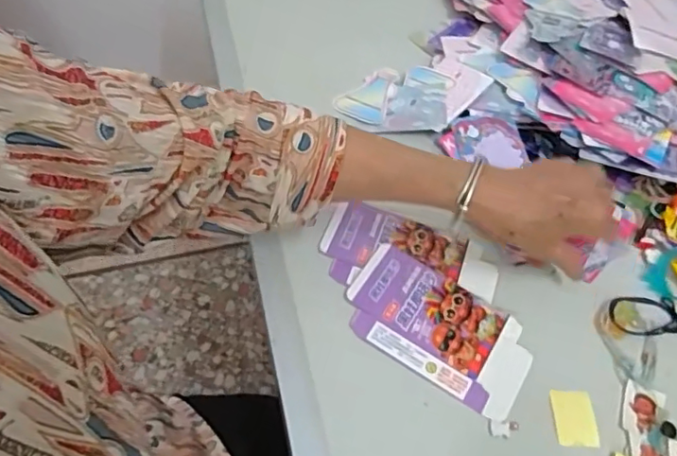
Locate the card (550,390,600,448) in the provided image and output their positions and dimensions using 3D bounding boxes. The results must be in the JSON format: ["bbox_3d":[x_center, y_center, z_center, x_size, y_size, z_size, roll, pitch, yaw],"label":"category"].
[{"bbox_3d":[0.174,0.140,0.412,0.029,0.004,0.040,3,56,-1],"label":"card"}]

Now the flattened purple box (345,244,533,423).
[{"bbox_3d":[0.078,0.078,0.444,0.148,0.009,0.084,30,59,16],"label":"flattened purple box"}]

